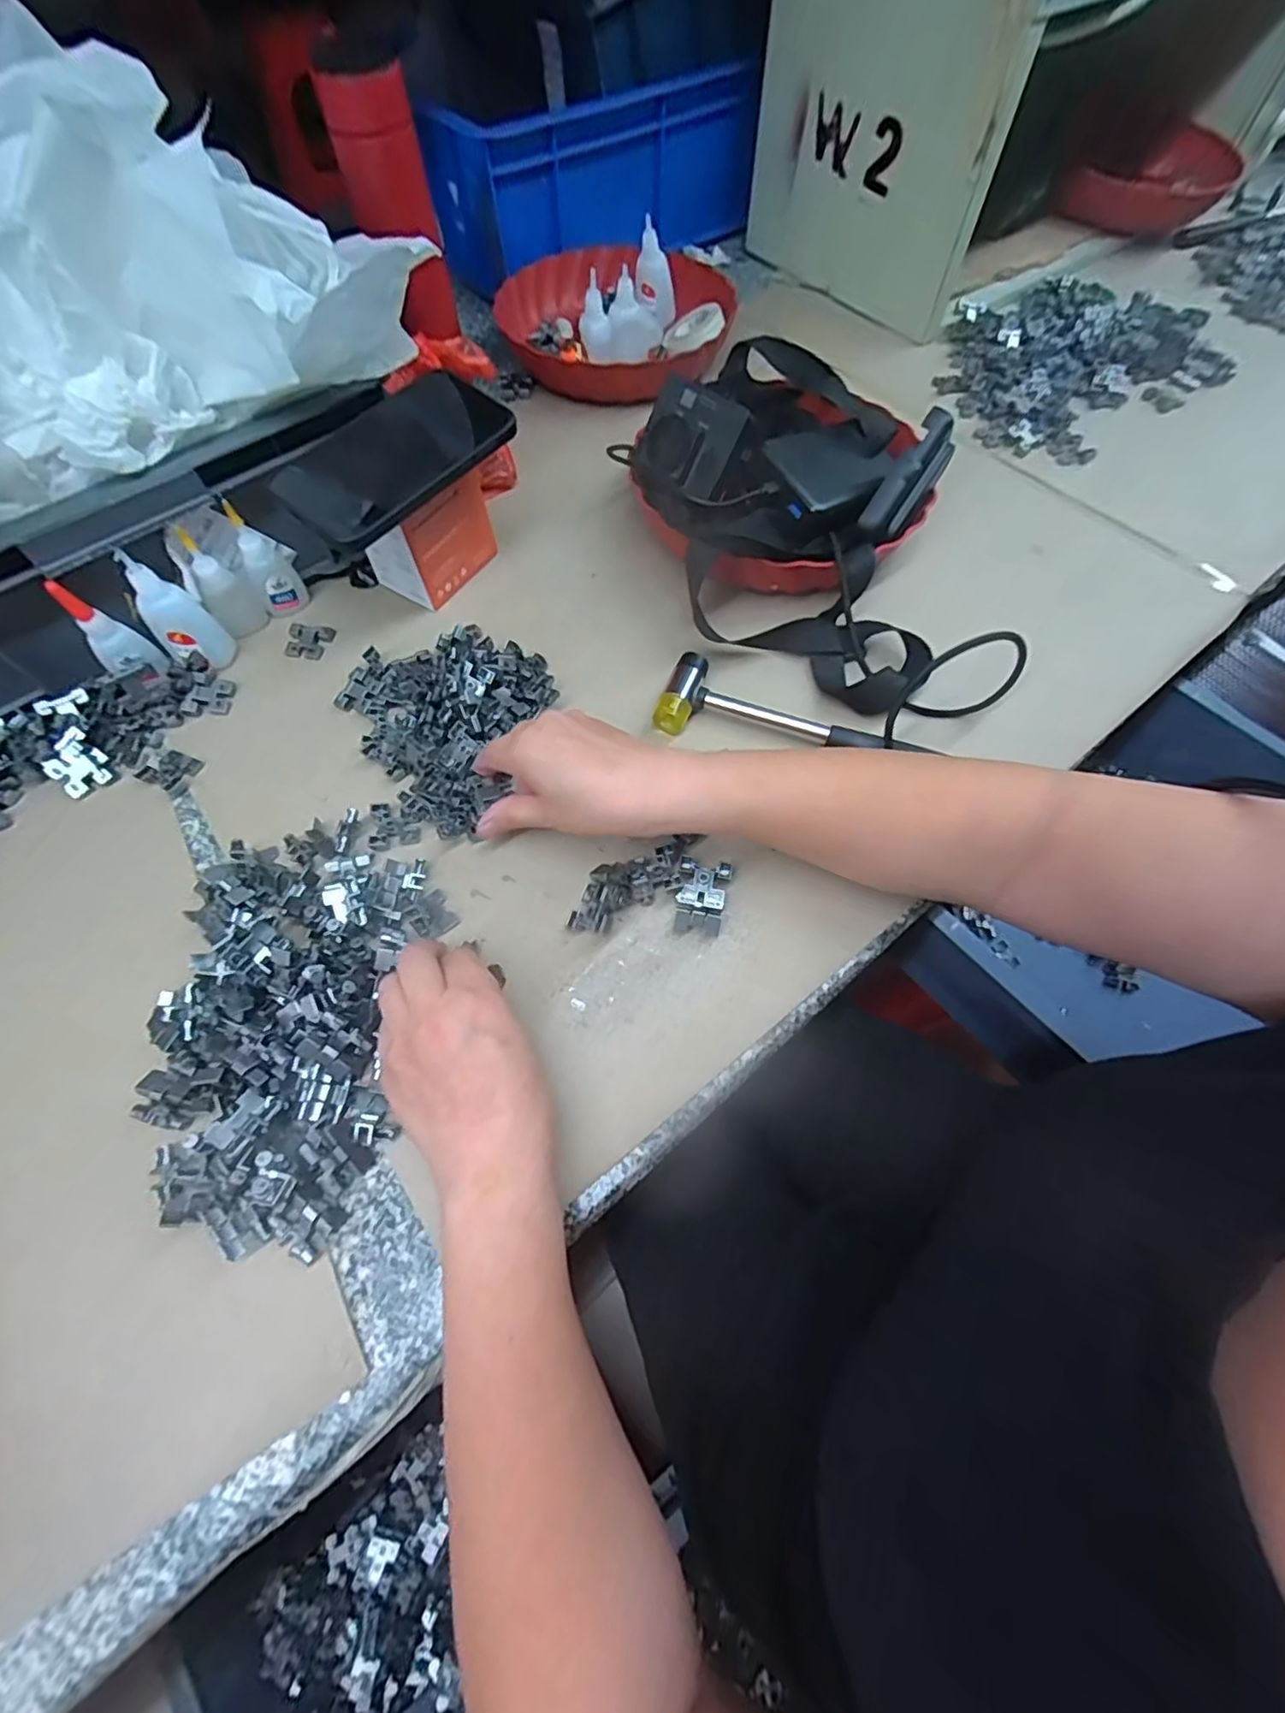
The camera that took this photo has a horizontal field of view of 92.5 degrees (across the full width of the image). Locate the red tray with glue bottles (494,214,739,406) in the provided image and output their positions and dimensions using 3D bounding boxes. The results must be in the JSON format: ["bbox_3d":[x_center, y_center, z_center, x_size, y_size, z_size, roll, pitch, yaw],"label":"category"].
[{"bbox_3d":[-0.026,-0.566,0.646,0.230,0.074,0.251,-16,64,-8],"label":"red tray with glue bottles"}]

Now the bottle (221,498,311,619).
[{"bbox_3d":[-0.285,-0.222,0.463,0.034,0.083,0.022,-32,67,-15],"label":"bottle"}]

